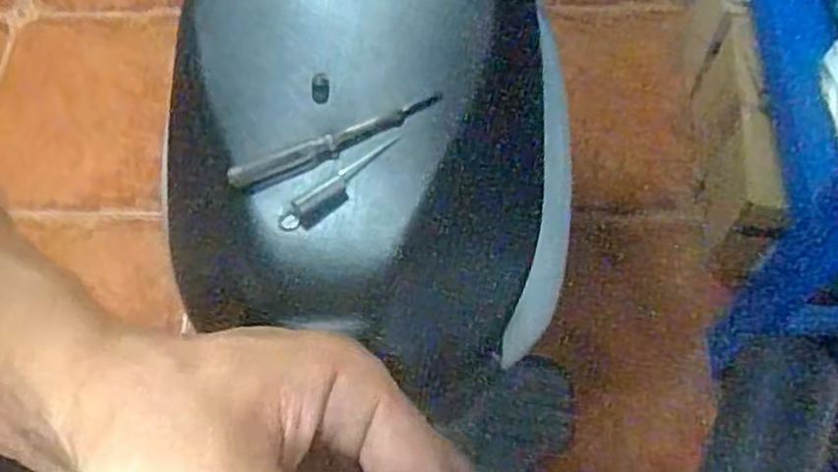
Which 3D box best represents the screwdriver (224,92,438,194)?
[{"bbox_3d":[-0.062,-0.071,0.570,0.167,0.011,0.025,-23,64,-8],"label":"screwdriver"}]

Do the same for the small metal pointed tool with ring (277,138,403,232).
[{"bbox_3d":[-0.058,-0.037,0.558,0.104,0.007,0.025,-39,84,-9],"label":"small metal pointed tool with ring"}]

